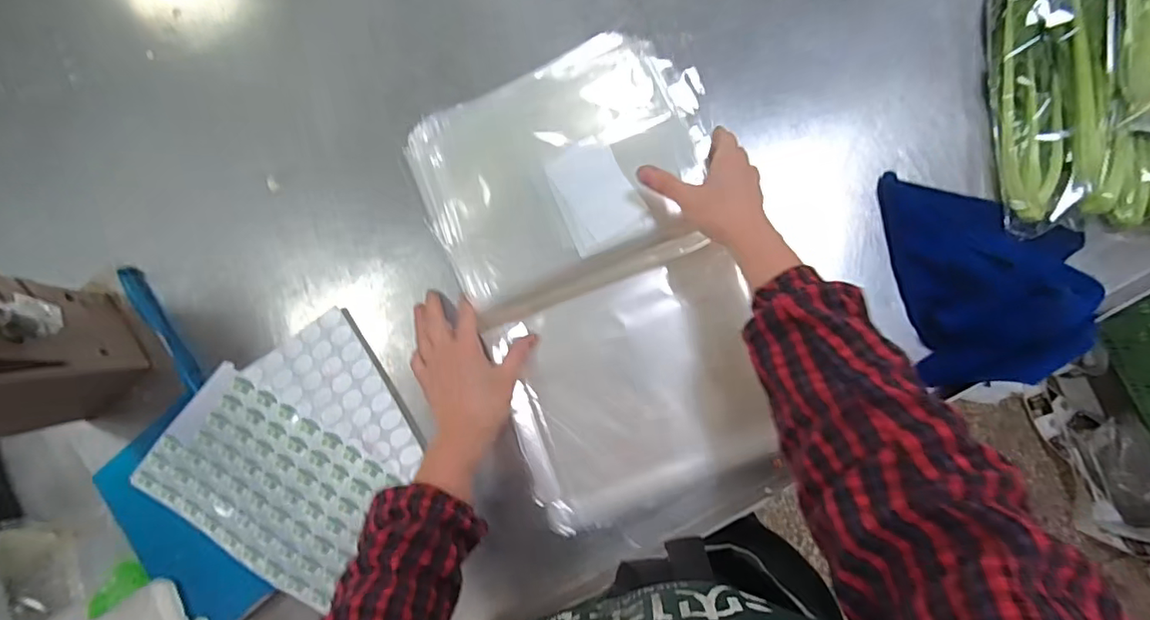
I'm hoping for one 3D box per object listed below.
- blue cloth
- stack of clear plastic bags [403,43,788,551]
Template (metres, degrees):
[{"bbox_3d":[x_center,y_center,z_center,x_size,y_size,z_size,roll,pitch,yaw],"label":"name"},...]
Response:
[{"bbox_3d":[0.376,-0.040,0.479,0.149,0.058,0.202,-10,81,3],"label":"blue cloth"},{"bbox_3d":[0.025,-0.035,0.523,0.269,0.045,0.470,-19,80,2],"label":"stack of clear plastic bags"}]

